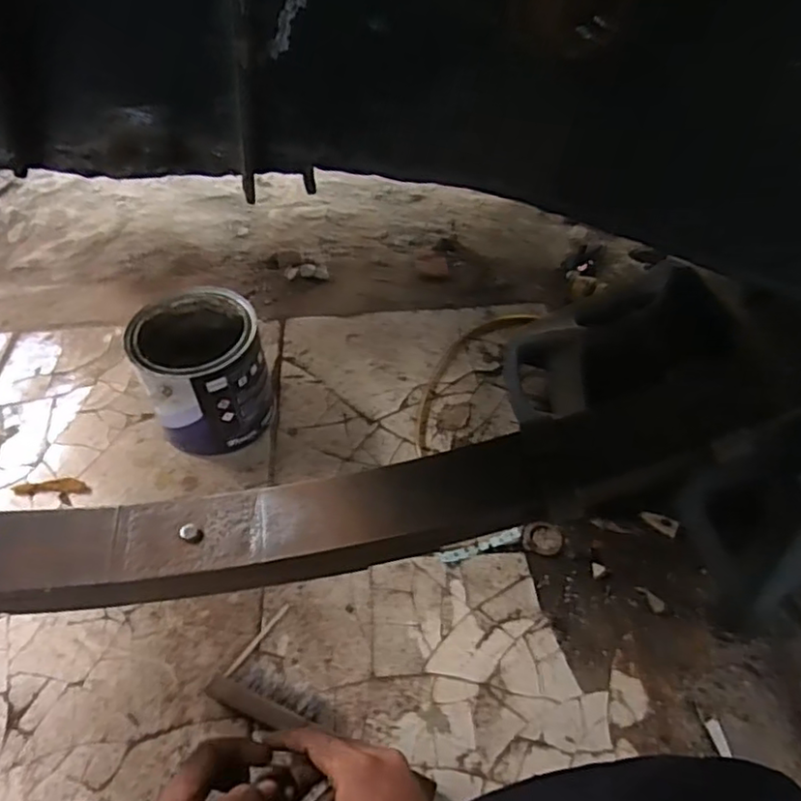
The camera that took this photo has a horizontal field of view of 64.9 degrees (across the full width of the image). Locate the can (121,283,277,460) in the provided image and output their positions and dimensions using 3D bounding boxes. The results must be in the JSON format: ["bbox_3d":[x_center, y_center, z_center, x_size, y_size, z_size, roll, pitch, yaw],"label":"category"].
[{"bbox_3d":[-0.243,-0.033,0.799,0.138,0.159,0.147,0,50,0],"label":"can"}]

